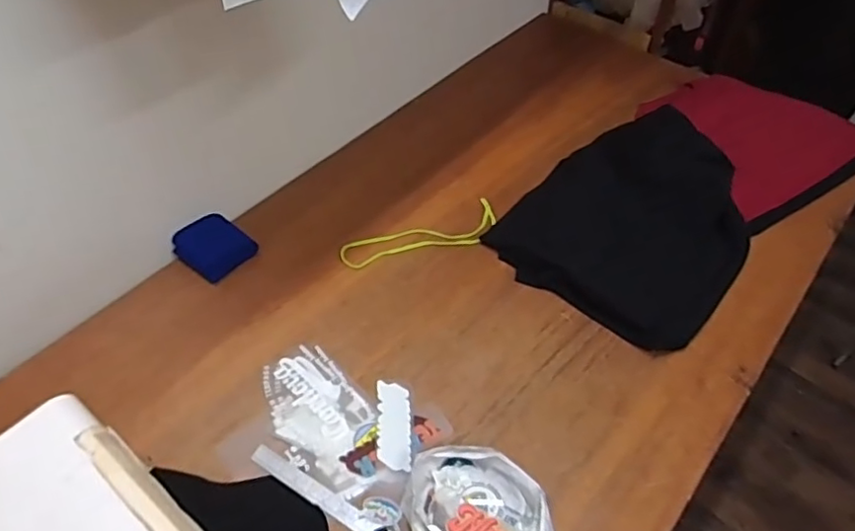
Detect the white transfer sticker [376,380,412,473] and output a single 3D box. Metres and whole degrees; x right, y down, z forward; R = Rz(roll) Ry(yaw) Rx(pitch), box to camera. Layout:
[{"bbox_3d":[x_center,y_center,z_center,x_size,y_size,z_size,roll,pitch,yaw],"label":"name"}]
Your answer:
[{"bbox_3d":[-0.049,0.234,0.885,0.048,0.004,0.141,-6,48,3],"label":"white transfer sticker"}]

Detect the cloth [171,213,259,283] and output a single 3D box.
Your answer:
[{"bbox_3d":[-0.387,-0.037,1.089,0.122,0.044,0.112,32,58,24],"label":"cloth"}]

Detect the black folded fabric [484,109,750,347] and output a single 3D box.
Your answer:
[{"bbox_3d":[0.392,-0.103,1.106,0.384,0.103,0.458,35,59,26],"label":"black folded fabric"}]

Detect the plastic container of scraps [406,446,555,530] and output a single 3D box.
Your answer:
[{"bbox_3d":[0.064,0.326,0.784,0.158,0.044,0.200,-36,58,-25],"label":"plastic container of scraps"}]

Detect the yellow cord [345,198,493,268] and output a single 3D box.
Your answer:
[{"bbox_3d":[-0.005,-0.049,1.122,0.310,0.011,0.099,-21,53,-15],"label":"yellow cord"}]

